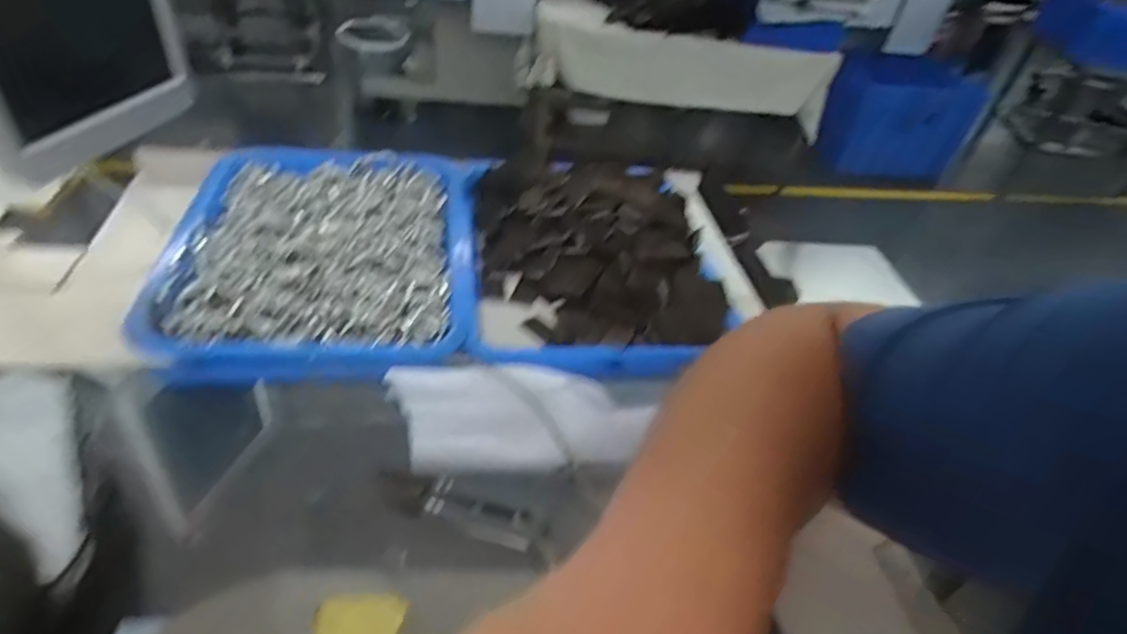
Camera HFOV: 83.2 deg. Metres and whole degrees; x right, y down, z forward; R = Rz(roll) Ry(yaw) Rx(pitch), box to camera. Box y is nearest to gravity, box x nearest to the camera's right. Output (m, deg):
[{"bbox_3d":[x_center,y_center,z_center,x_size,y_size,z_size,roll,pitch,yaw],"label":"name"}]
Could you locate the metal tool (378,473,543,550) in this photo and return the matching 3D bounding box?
[{"bbox_3d":[-0.058,0.107,0.356,0.095,0.006,0.027,13,42,10],"label":"metal tool"}]

